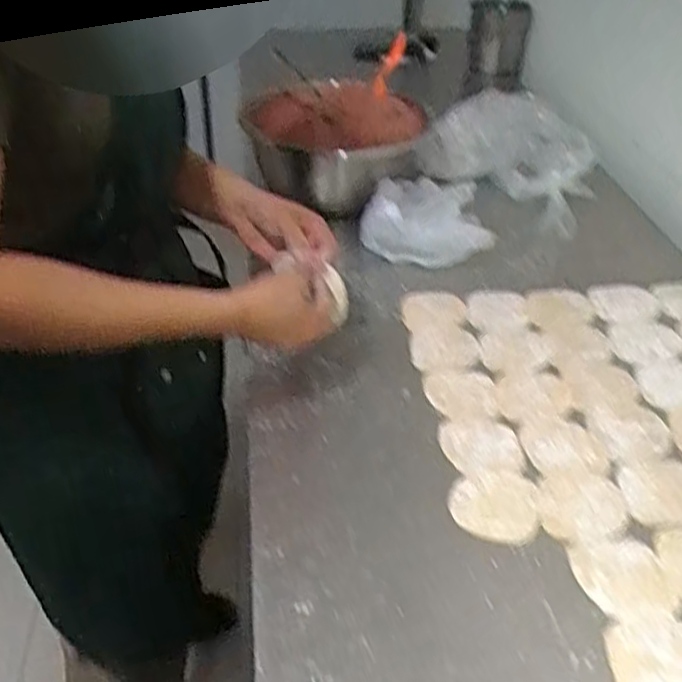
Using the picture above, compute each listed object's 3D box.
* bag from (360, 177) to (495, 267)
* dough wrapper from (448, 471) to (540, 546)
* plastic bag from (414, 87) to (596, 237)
[{"bbox_3d":[0.111,-0.159,0.953,0.163,0.101,0.105,0,40,-2],"label":"bag"},{"bbox_3d":[0.137,0.146,0.650,0.076,0.004,0.072,5,40,4],"label":"dough wrapper"},{"bbox_3d":[0.259,-0.285,1.093,0.235,0.121,0.171,18,43,19],"label":"plastic bag"}]

